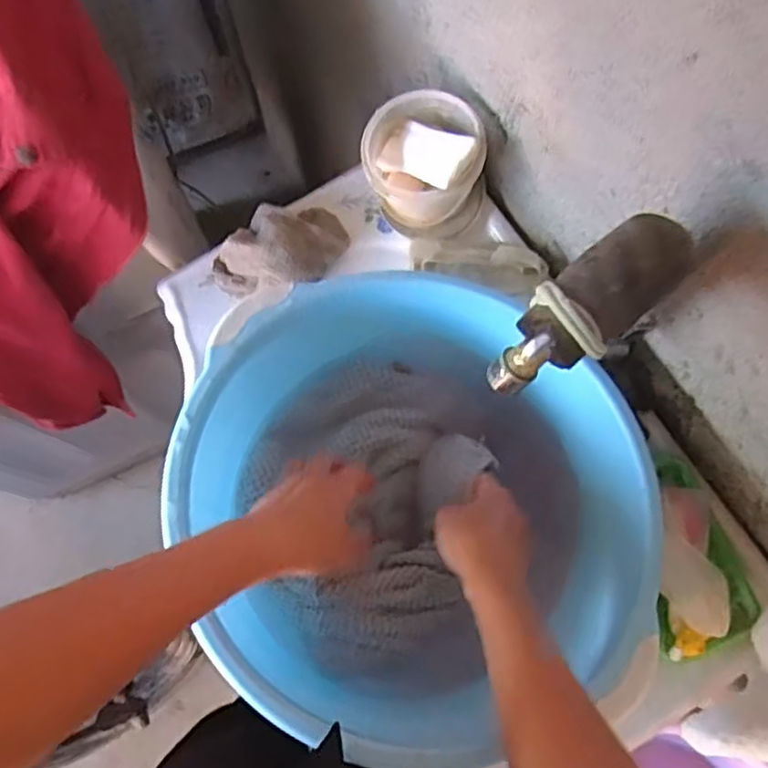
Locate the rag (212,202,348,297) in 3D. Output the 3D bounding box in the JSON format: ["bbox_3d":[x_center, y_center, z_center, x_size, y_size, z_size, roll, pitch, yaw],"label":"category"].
[{"bbox_3d":[-0.106,-0.137,0.680,0.139,0.040,0.083,-6,75,-2],"label":"rag"}]

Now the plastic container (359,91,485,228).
[{"bbox_3d":[0.036,-0.216,0.659,0.110,0.087,0.108,0,75,0],"label":"plastic container"}]

